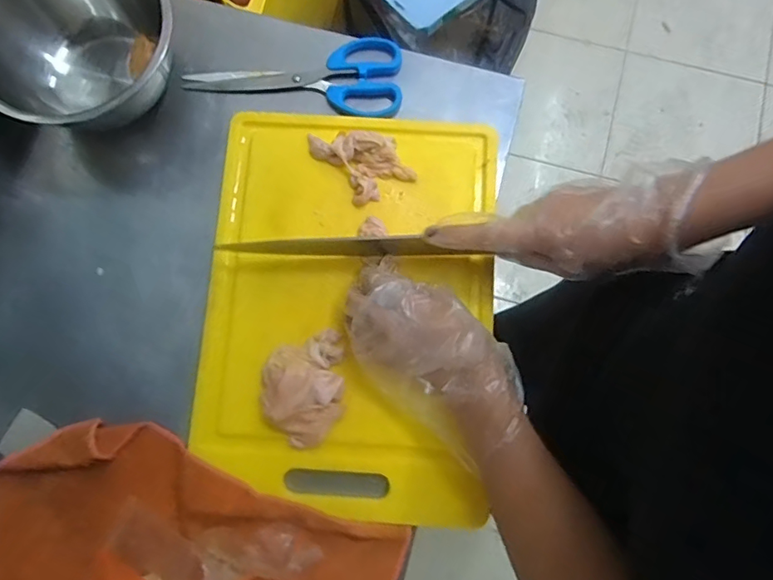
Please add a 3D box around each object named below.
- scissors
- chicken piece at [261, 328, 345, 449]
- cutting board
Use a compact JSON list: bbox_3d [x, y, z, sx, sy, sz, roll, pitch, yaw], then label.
[{"bbox_3d":[-0.088,-0.204,0.488,0.202,0.011,0.074,1,78,0],"label":"scissors"},{"bbox_3d":[-0.063,0.081,0.412,0.071,0.029,0.080,-22,79,-5],"label":"chicken piece"},{"bbox_3d":[-0.032,0.009,0.433,0.238,0.023,0.344,3,78,2],"label":"cutting board"}]

